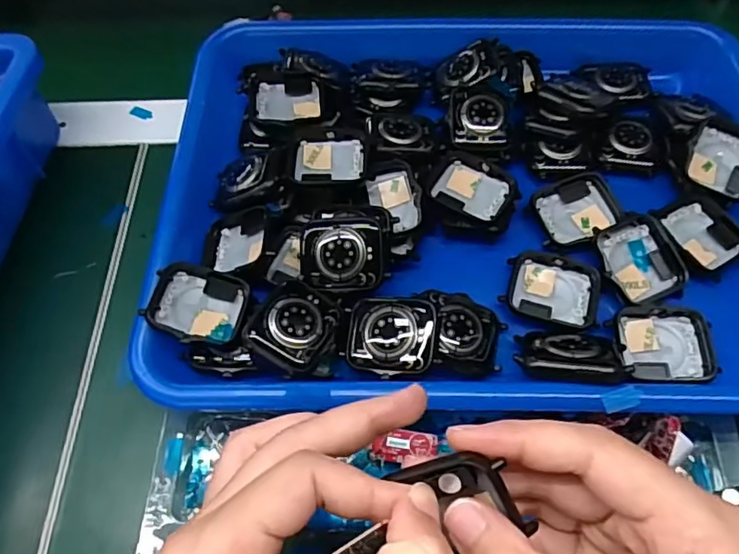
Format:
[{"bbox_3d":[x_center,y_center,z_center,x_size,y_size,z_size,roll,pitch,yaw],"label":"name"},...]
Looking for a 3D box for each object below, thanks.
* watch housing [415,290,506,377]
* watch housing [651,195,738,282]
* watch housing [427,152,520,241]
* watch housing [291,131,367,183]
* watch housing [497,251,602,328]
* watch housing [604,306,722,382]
[{"bbox_3d":[0.041,0.027,0.270,0.040,0.013,0.042,18,48,-4],"label":"watch housing"},{"bbox_3d":[0.172,-0.022,0.297,0.039,0.009,0.043,-23,64,-13],"label":"watch housing"},{"bbox_3d":[0.056,-0.043,0.307,0.044,0.013,0.040,19,62,13],"label":"watch housing"},{"bbox_3d":[-0.021,-0.062,0.310,0.039,0.014,0.032,0,60,2],"label":"watch housing"},{"bbox_3d":[0.090,0.006,0.287,0.044,0.009,0.035,13,61,10],"label":"watch housing"},{"bbox_3d":[0.136,0.031,0.270,0.045,0.008,0.034,1,60,3],"label":"watch housing"}]

